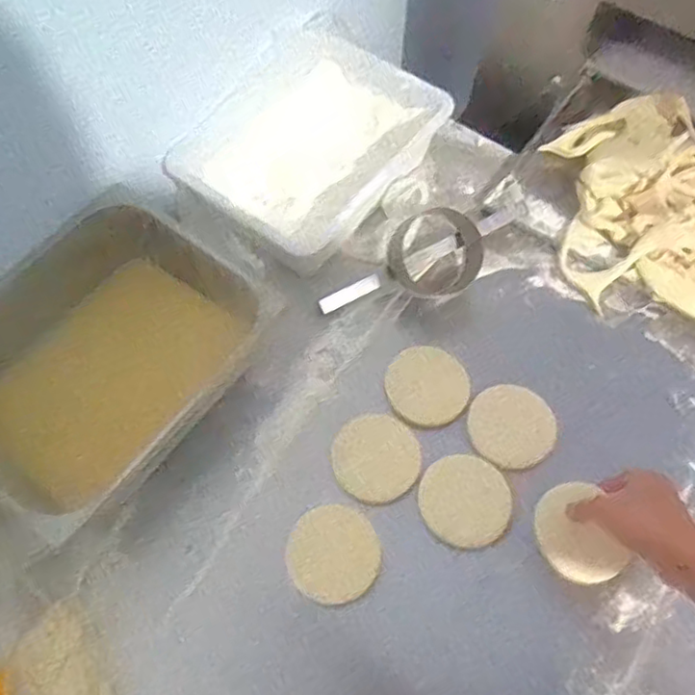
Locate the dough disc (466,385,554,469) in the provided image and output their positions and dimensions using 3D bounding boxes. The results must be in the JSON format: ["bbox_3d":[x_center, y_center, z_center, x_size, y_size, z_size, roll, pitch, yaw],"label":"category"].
[{"bbox_3d":[0.182,0.086,0.689,0.091,0.012,0.090,0,64,-1],"label":"dough disc"}]

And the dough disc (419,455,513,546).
[{"bbox_3d":[0.125,0.161,0.660,0.092,0.006,0.095,0,64,-1],"label":"dough disc"}]

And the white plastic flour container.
[{"bbox_3d":[-0.041,-0.264,0.815,0.232,0.090,0.320,38,69,16],"label":"white plastic flour container"}]

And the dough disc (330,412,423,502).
[{"bbox_3d":[0.031,0.118,0.679,0.091,0.005,0.092,0,64,-1],"label":"dough disc"}]

